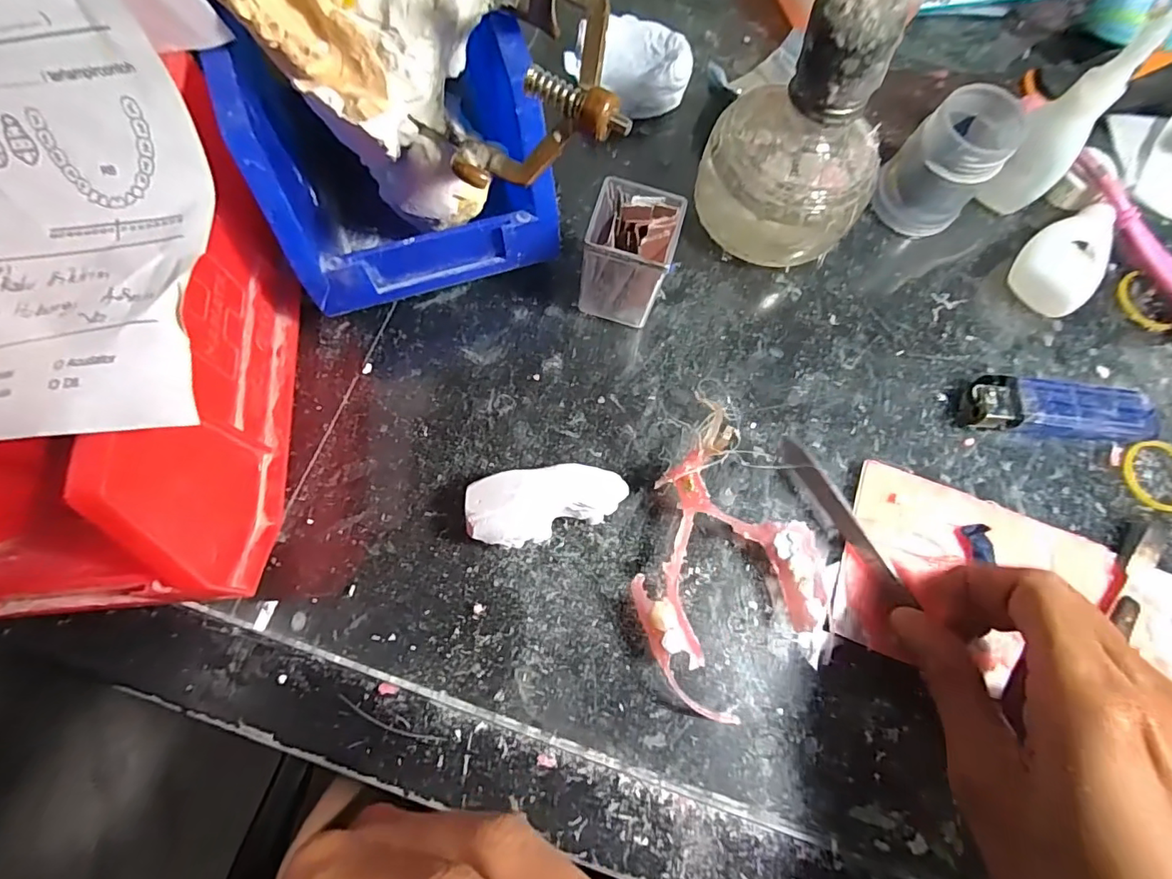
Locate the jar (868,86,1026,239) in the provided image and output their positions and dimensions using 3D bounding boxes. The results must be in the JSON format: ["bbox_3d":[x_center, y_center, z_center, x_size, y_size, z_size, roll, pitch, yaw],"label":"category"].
[{"bbox_3d":[0.170,-0.131,0.249,0.041,0.052,0.039,0,73,-2],"label":"jar"}]

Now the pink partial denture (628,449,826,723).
[{"bbox_3d":[0.052,0.059,0.201,0.083,0.021,0.078,34,75,8],"label":"pink partial denture"}]

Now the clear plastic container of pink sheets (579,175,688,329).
[{"bbox_3d":[0.018,-0.076,0.223,0.035,0.055,0.036,14,73,3],"label":"clear plastic container of pink sheets"}]

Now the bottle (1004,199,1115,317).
[{"bbox_3d":[0.235,-0.088,0.256,0.061,0.019,0.036,-39,78,-12],"label":"bottle"}]

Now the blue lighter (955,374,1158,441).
[{"bbox_3d":[0.211,-0.013,0.234,0.080,0.014,0.024,5,73,0],"label":"blue lighter"}]

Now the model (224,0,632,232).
[{"bbox_3d":[-0.041,-0.121,0.177,0.126,0.084,0.072,27,73,5],"label":"model"}]

